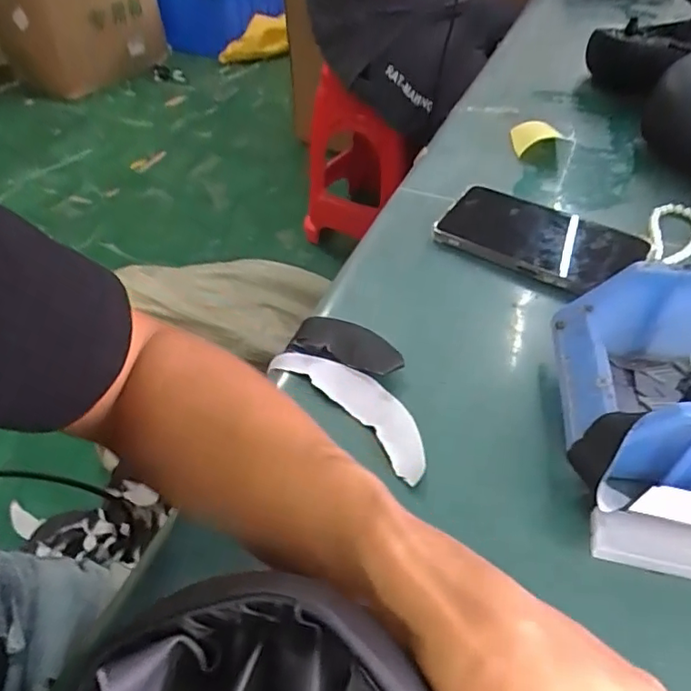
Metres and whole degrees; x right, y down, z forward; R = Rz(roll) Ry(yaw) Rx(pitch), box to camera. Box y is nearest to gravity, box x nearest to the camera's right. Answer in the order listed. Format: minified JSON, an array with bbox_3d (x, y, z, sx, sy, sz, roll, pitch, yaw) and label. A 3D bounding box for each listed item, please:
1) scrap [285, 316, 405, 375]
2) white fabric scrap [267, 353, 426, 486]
[{"bbox_3d":[0.002,-0.003,0.395,0.081,0.014,0.042,17,50,17],"label":"scrap"},{"bbox_3d":[0.006,0.037,0.367,0.127,0.005,0.043,34,57,29],"label":"white fabric scrap"}]

